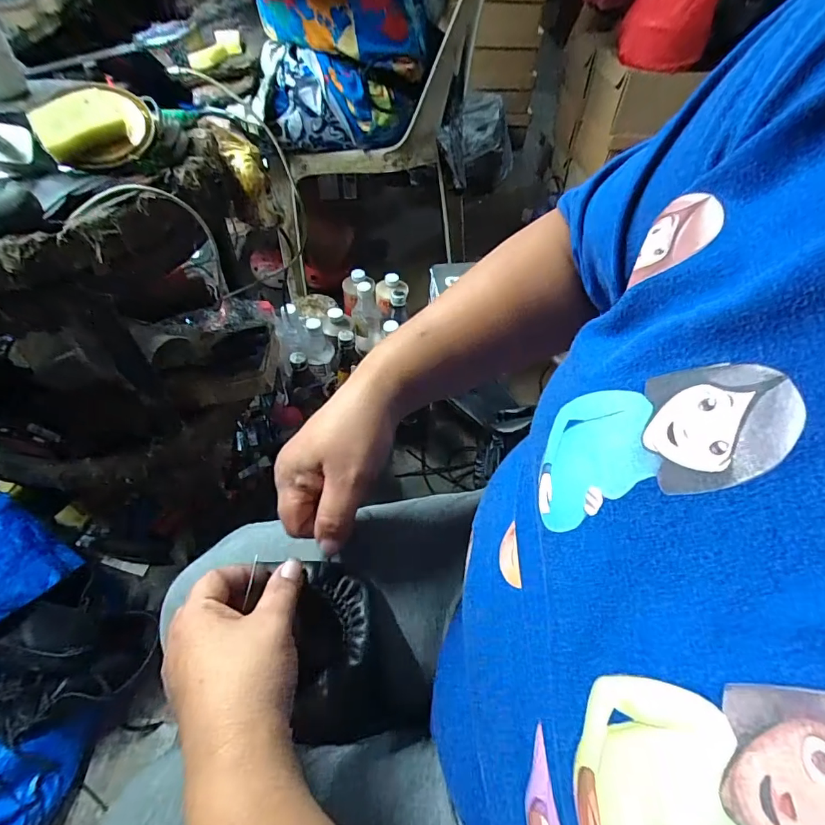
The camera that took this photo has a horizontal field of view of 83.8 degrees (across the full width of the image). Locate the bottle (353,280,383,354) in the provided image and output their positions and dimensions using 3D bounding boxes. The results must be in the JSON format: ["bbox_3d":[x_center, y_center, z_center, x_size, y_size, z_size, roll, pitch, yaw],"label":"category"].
[{"bbox_3d":[-0.097,-0.205,0.999,0.062,0.155,0.052,0,52,-2],"label":"bottle"}]

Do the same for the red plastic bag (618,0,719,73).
[{"bbox_3d":[0.451,-0.718,0.795,0.152,0.179,0.123,20,54,13],"label":"red plastic bag"}]

